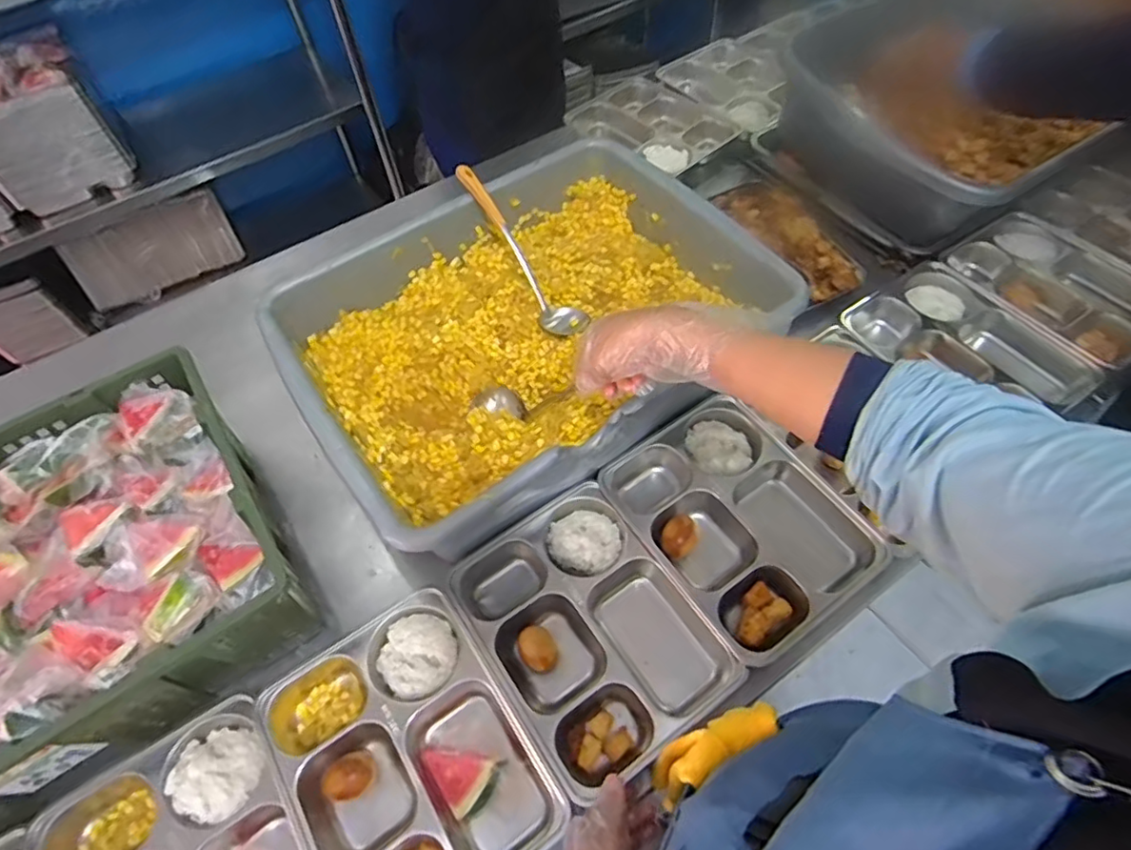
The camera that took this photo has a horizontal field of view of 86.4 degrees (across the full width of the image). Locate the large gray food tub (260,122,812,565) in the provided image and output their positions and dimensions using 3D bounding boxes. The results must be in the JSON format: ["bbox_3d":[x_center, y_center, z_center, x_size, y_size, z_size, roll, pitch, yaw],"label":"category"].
[{"bbox_3d":[-0.064,-0.138,0.812,0.574,0.142,0.483,-34,61,-18],"label":"large gray food tub"}]

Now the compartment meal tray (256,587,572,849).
[{"bbox_3d":[-0.155,0.332,0.604,0.215,0.056,0.276,-32,61,-17],"label":"compartment meal tray"}]

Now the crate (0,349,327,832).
[{"bbox_3d":[-0.589,0.194,0.618,0.547,0.133,0.360,-29,60,-16],"label":"crate"}]

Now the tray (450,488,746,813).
[{"bbox_3d":[0.026,0.226,0.670,0.212,0.069,0.273,-31,60,-17],"label":"tray"}]

